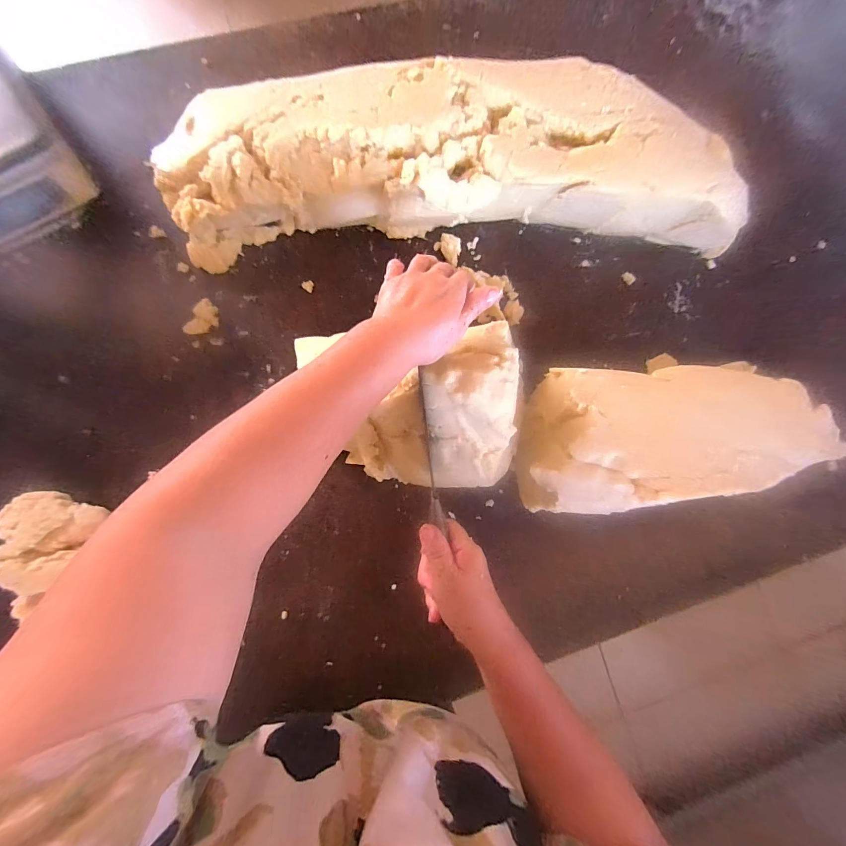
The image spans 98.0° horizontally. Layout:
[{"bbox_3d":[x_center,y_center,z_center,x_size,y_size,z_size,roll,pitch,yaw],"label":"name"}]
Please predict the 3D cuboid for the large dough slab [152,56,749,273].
[{"bbox_3d":[0.048,-0.380,0.528,0.840,0.143,0.240,-4,83,-3],"label":"large dough slab"}]

